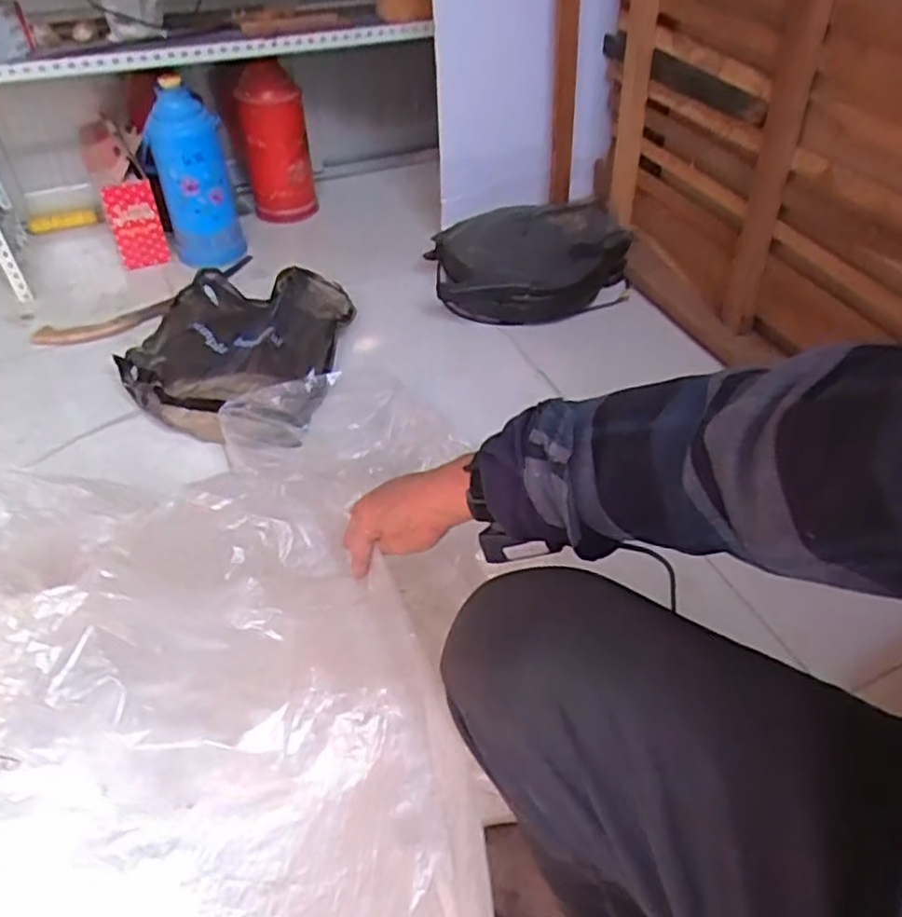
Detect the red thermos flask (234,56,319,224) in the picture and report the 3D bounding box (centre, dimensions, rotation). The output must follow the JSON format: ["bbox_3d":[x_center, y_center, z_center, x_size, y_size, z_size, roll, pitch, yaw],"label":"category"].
[{"bbox_3d":[-0.384,-0.682,1.562,0.147,0.311,0.141,-9,45,-10],"label":"red thermos flask"}]

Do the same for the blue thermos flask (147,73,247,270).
[{"bbox_3d":[-0.517,-0.556,1.441,0.147,0.336,0.136,-14,47,-15],"label":"blue thermos flask"}]

